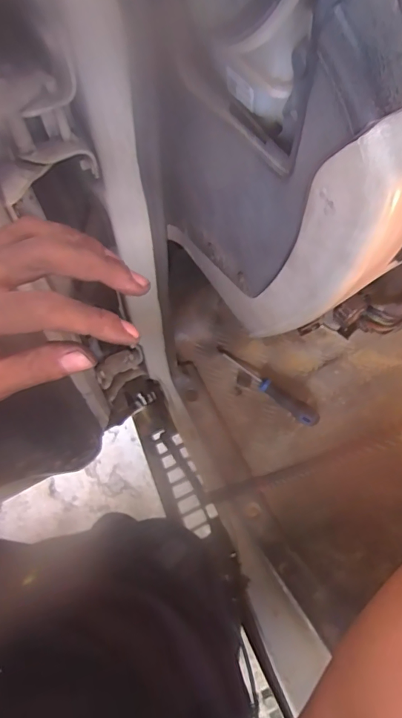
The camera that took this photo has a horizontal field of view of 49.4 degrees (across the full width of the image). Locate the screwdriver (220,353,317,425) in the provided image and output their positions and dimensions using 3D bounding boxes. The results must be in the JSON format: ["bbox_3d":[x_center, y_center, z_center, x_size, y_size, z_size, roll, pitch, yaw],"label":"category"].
[{"bbox_3d":[0.118,0.051,0.757,0.193,0.023,0.035,35,71,13],"label":"screwdriver"}]

